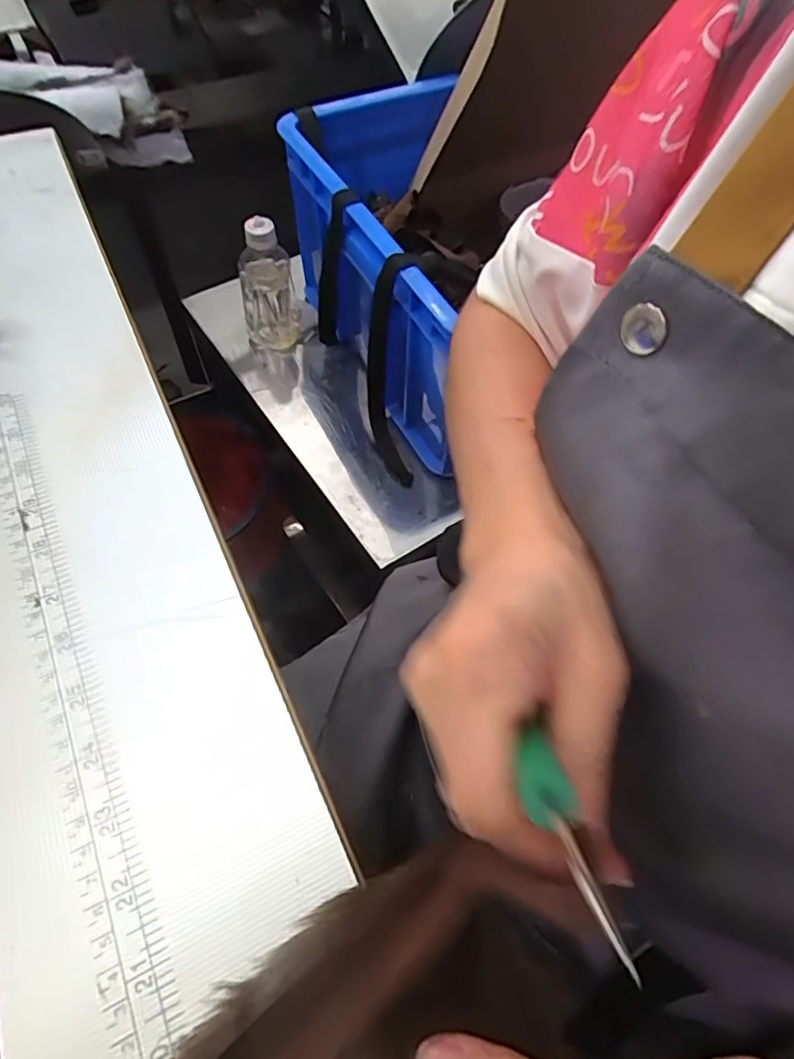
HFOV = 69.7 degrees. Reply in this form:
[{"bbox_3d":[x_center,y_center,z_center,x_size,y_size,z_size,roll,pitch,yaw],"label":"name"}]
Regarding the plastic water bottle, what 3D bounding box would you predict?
[{"bbox_3d":[-0.149,-0.281,0.652,0.065,0.139,0.077,-9,60,-9],"label":"plastic water bottle"}]

